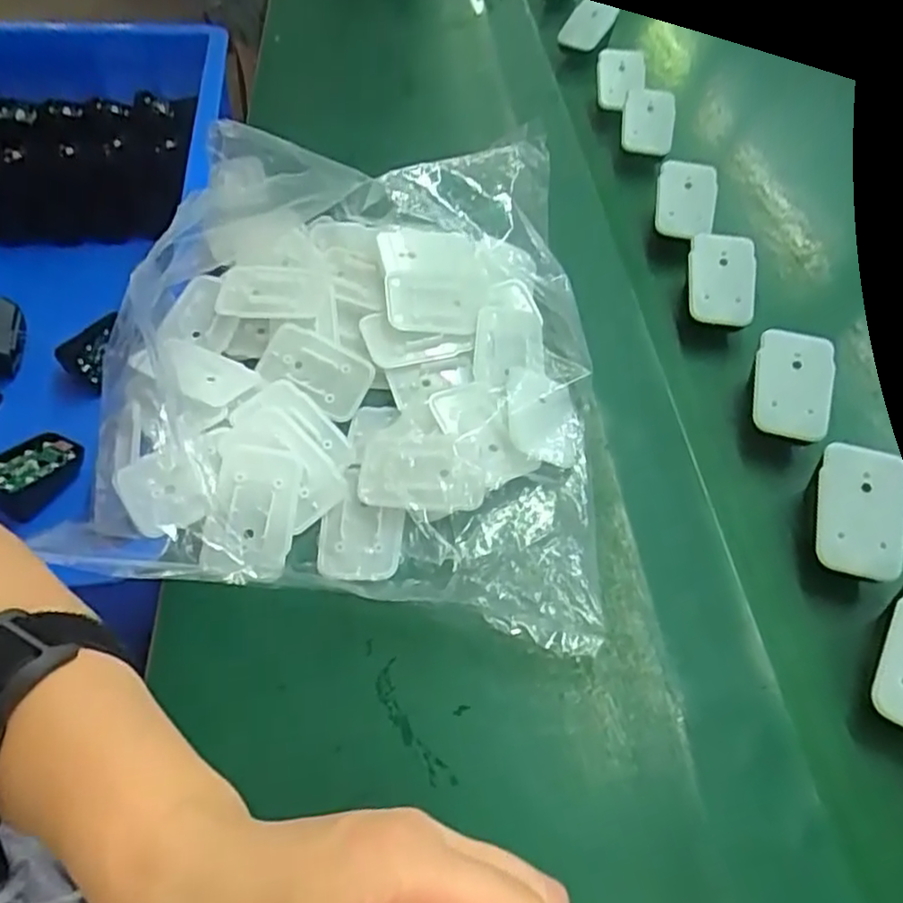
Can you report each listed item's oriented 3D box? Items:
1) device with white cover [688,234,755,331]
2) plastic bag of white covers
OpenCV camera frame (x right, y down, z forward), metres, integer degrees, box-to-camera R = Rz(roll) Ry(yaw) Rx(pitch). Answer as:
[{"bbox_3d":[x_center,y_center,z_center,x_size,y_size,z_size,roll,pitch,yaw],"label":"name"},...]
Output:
[{"bbox_3d":[0.179,-0.114,0.449,0.044,0.010,0.063,7,75,2],"label":"device with white cover"},{"bbox_3d":[-0.049,-0.072,0.383,0.270,0.089,0.304,10,55,2],"label":"plastic bag of white covers"}]

